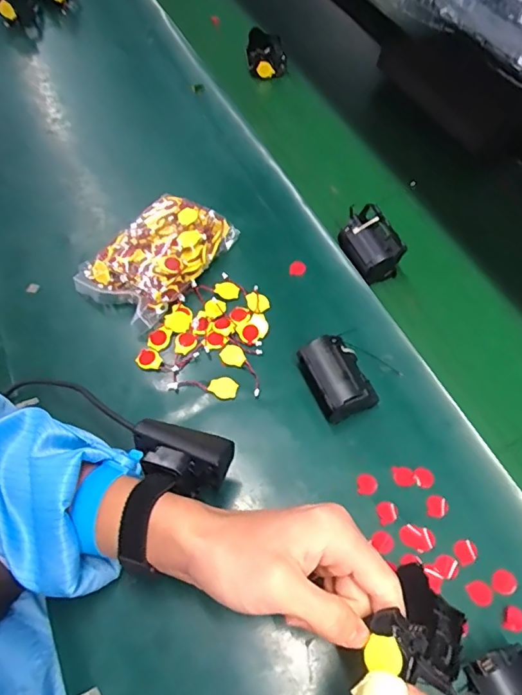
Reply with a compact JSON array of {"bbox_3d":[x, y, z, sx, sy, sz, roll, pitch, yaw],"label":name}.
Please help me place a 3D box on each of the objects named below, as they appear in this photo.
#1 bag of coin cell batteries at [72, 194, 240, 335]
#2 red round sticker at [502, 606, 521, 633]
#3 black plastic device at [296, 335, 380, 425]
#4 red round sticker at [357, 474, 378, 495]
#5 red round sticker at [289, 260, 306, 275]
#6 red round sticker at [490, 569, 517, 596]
[{"bbox_3d":[-0.101,-0.095,0.495,0.094,0.041,0.152,33,64,17],"label":"bag of coin cell batteries"},{"bbox_3d":[0.180,0.192,0.344,0.015,0.004,0.017,20,61,10],"label":"red round sticker"},{"bbox_3d":[0.066,0.024,0.421,0.053,0.040,0.068,-19,62,-13],"label":"black plastic device"},{"bbox_3d":[0.086,0.110,0.394,0.016,0.004,0.017,2,60,-4],"label":"red round sticker"},{"bbox_3d":[0.039,-0.084,0.513,0.016,0.004,0.022,10,59,-5],"label":"red round sticker"},{"bbox_3d":[0.178,0.172,0.357,0.018,0.004,0.016,-27,64,-16],"label":"red round sticker"}]

